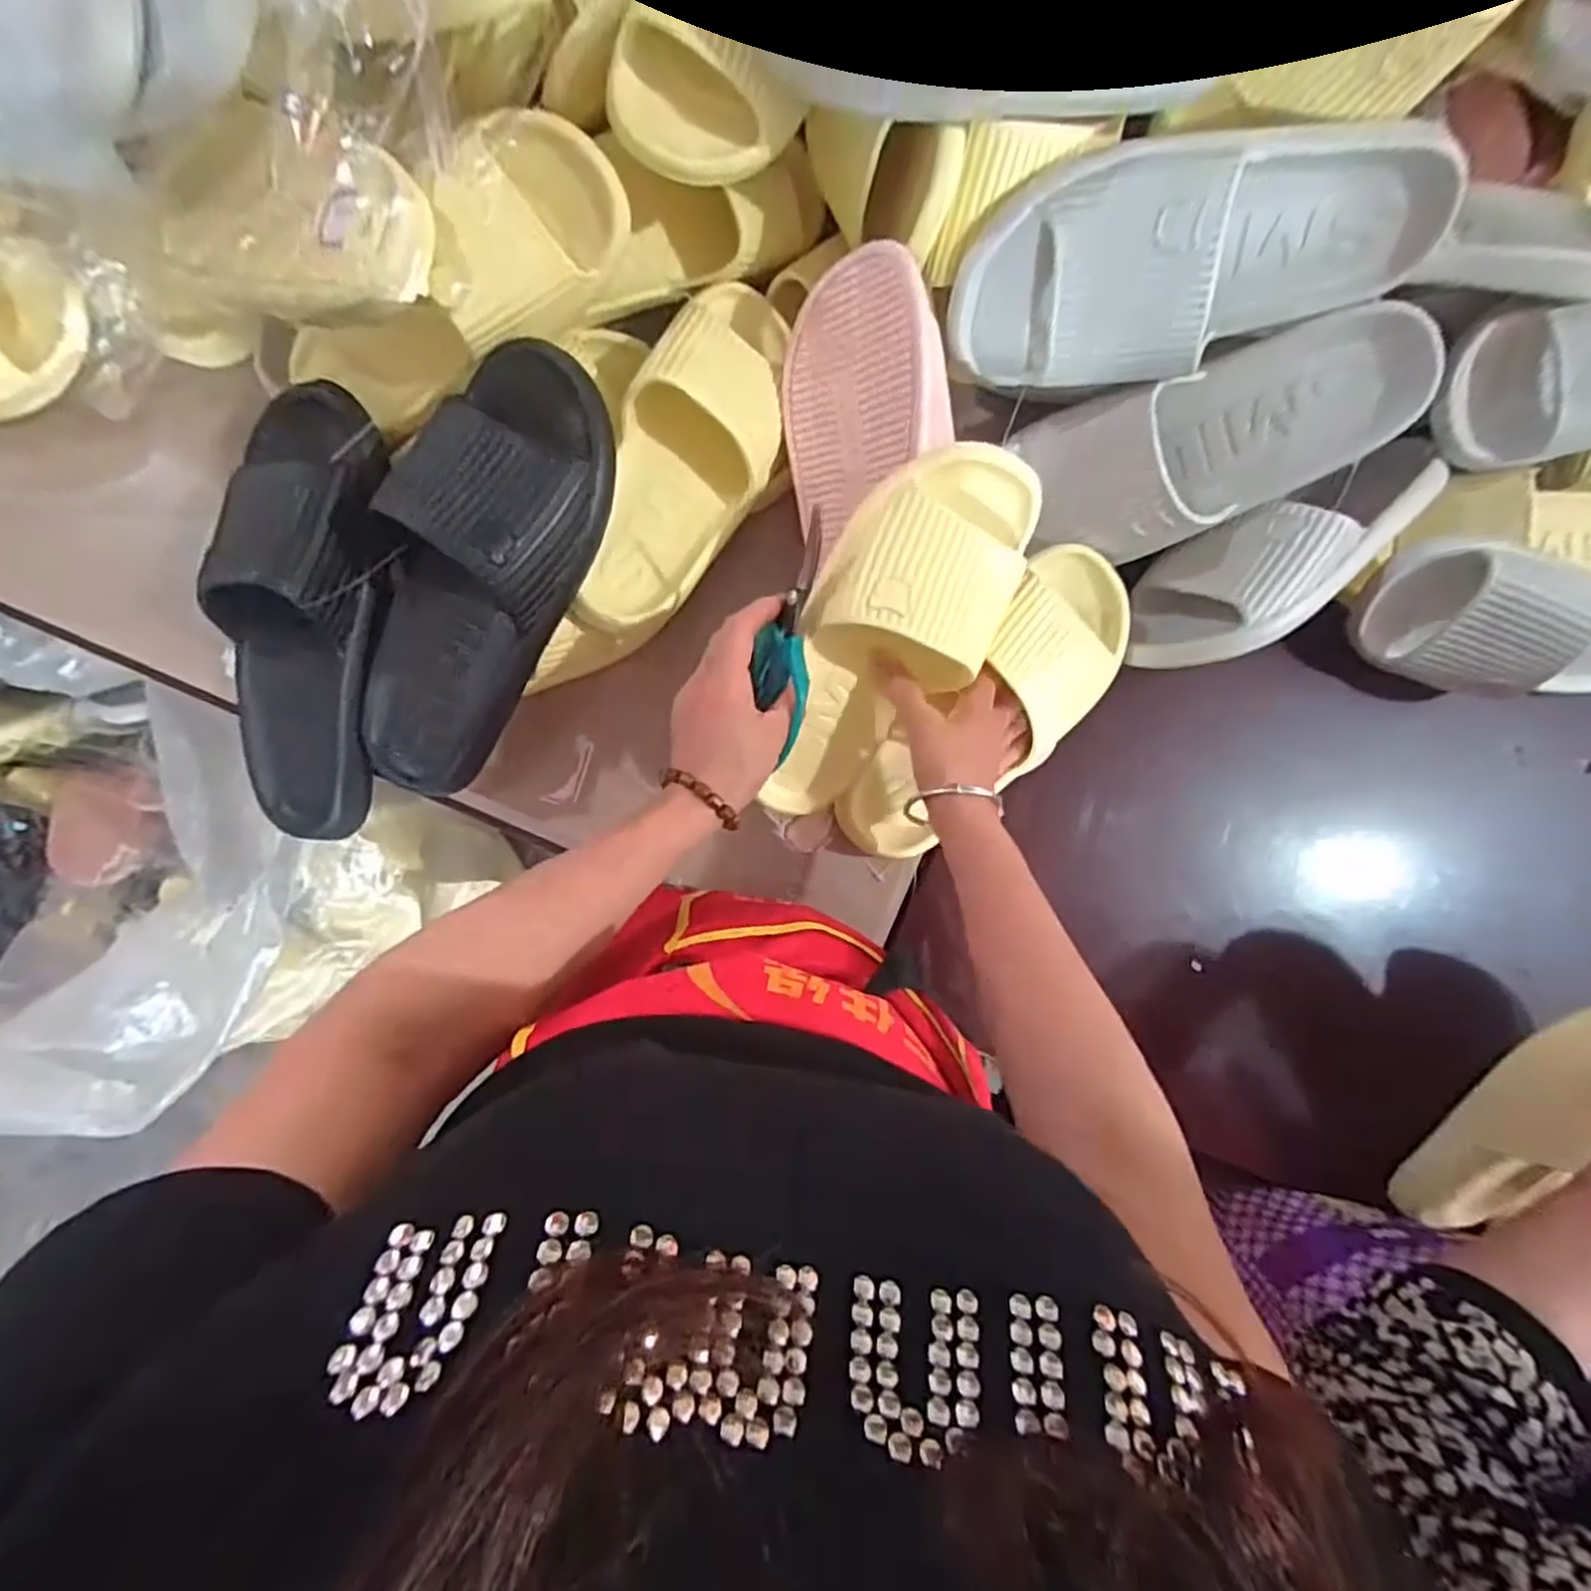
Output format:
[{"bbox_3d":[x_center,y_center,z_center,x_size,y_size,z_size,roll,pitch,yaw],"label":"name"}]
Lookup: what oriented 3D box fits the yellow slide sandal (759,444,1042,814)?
[{"bbox_3d":[0.054,-0.091,0.448,0.101,0.063,0.245,29,112,-3],"label":"yellow slide sandal"}]

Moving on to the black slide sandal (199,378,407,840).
[{"bbox_3d":[-0.320,-0.111,0.468,0.103,0.064,0.280,10,105,-4],"label":"black slide sandal"}]

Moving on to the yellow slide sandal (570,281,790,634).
[{"bbox_3d":[-0.066,-0.225,0.481,0.091,0.065,0.247,18,86,-4],"label":"yellow slide sandal"}]

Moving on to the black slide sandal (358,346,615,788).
[{"bbox_3d":[-0.197,-0.132,0.450,0.113,0.072,0.278,27,106,-3],"label":"black slide sandal"}]

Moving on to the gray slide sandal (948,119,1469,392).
[{"bbox_3d":[0.233,-0.313,0.423,0.279,0.112,0.078,-10,49,10],"label":"gray slide sandal"}]

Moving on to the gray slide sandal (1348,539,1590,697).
[{"bbox_3d":[0.541,-0.117,0.530,0.265,0.110,0.089,5,87,-5],"label":"gray slide sandal"}]

